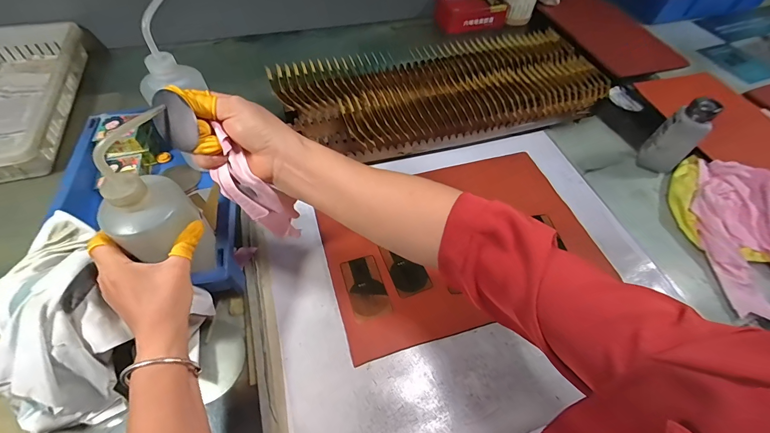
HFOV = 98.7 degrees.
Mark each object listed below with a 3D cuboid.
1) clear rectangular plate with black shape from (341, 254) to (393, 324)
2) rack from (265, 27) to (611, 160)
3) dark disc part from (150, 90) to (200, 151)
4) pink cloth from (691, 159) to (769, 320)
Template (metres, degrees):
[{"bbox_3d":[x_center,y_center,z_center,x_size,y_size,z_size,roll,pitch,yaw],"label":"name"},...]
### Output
[{"bbox_3d":[-0.026,0.095,0.440,0.049,0.007,0.085,-15,58,-13],"label":"clear rectangular plate with black shape"},{"bbox_3d":[0.102,-0.223,0.595,0.557,0.082,0.190,-14,58,-12],"label":"rack"},{"bbox_3d":[-0.173,-0.077,0.272,0.045,0.044,0.004,21,32,14],"label":"dark disc part"},{"bbox_3d":[0.582,0.005,0.509,0.238,0.043,0.254,-13,59,-9],"label":"pink cloth"}]

